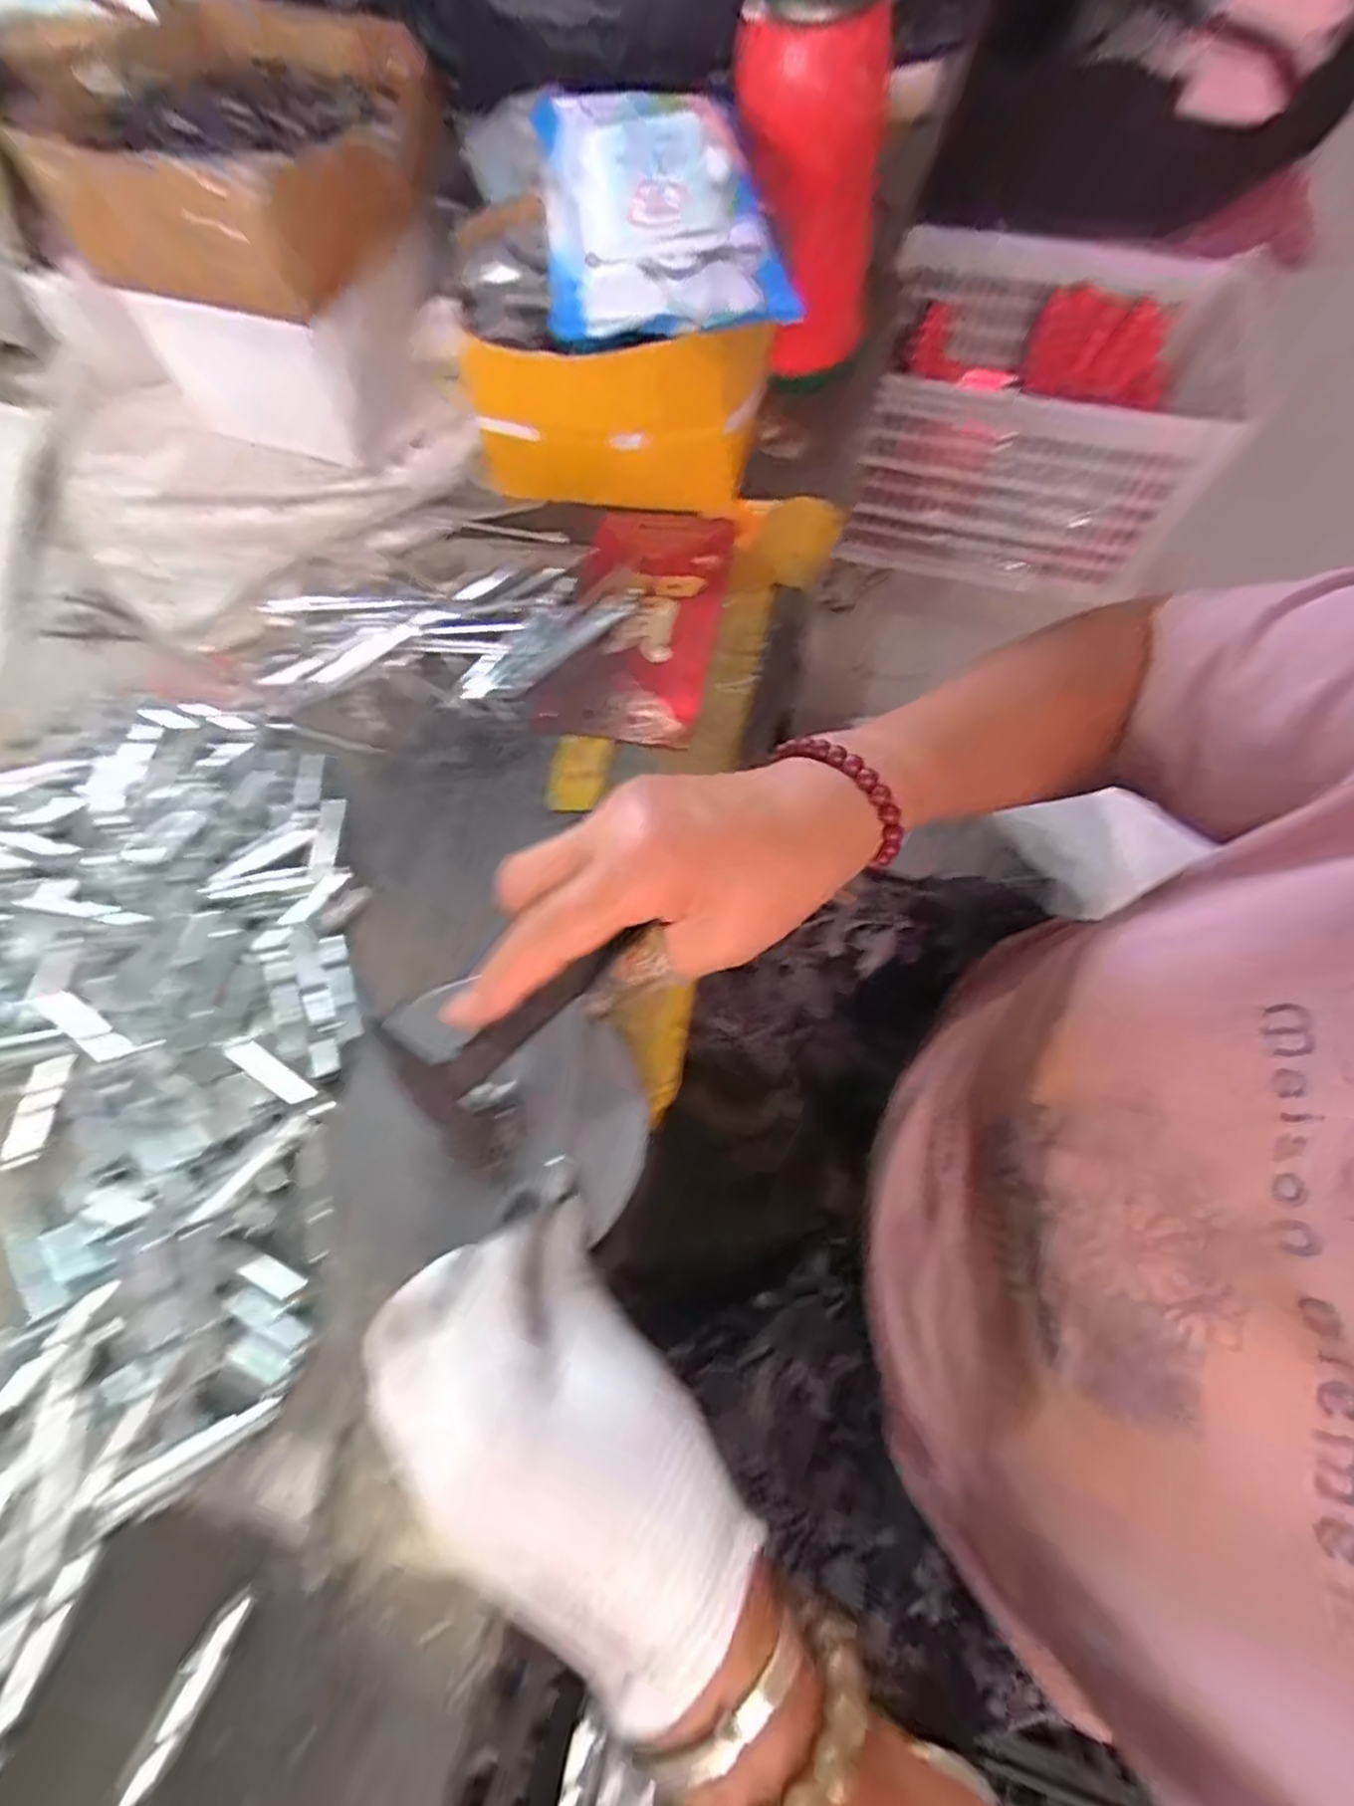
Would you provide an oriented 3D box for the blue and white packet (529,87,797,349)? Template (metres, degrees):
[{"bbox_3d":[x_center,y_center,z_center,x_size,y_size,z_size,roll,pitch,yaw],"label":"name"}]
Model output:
[{"bbox_3d":[-0.016,-0.333,0.343,0.105,0.035,0.155,-13,68,-4],"label":"blue and white packet"}]

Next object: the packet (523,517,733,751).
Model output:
[{"bbox_3d":[-0.021,-0.161,0.404,0.087,0.008,0.157,11,68,6],"label":"packet"}]

